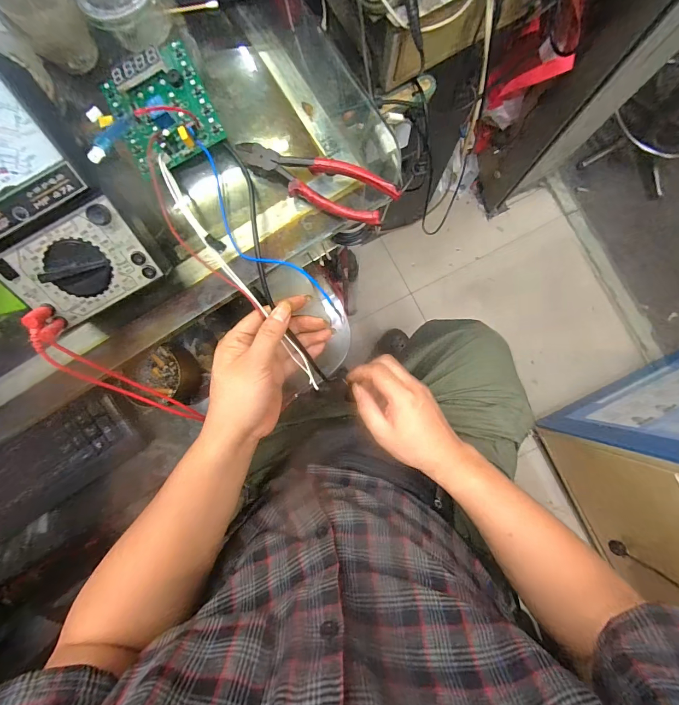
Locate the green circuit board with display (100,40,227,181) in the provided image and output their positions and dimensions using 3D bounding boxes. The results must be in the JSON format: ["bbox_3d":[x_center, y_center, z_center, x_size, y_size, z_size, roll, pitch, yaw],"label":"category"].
[{"bbox_3d":[-0.169,-0.231,0.328,0.087,0.019,0.107,-26,86,0],"label":"green circuit board with display"}]

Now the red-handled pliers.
[{"bbox_3d":[-0.023,-0.158,0.316,0.153,0.015,0.045,21,88,3],"label":"red-handled pliers"}]

